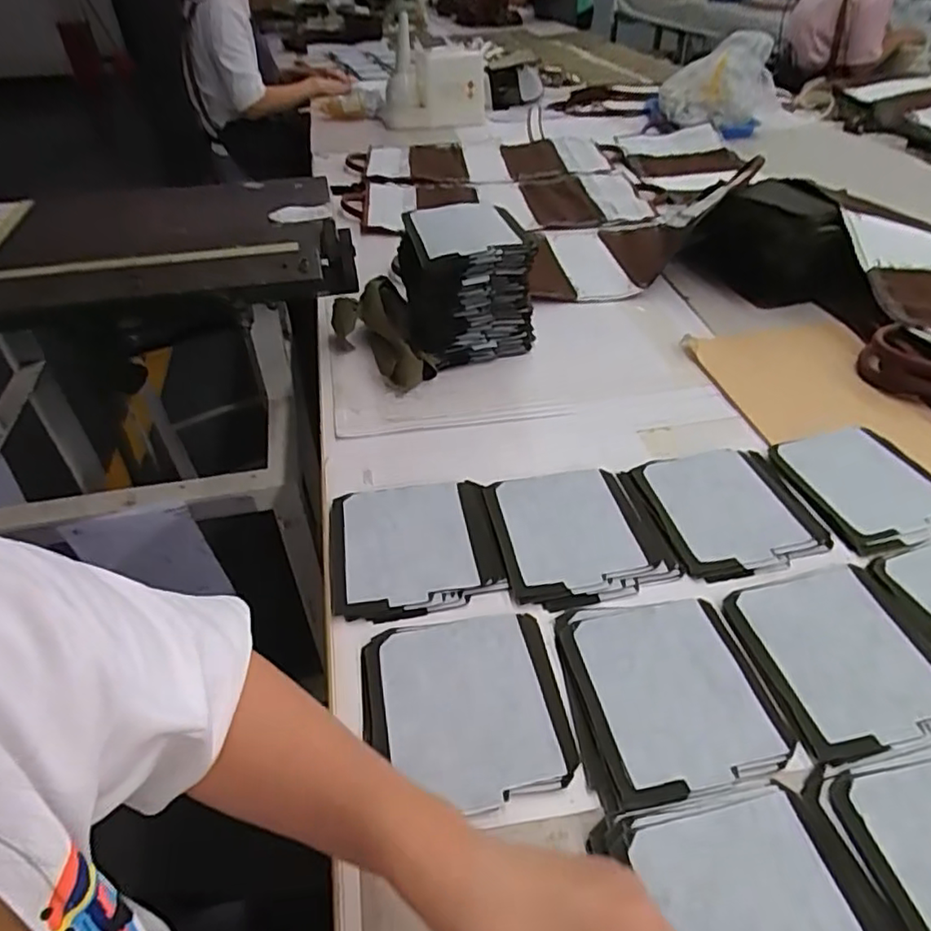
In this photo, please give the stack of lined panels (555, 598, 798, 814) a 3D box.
[{"bbox_3d":[0.144,0.160,0.442,0.139,0.009,0.143,-5,41,-4],"label":"stack of lined panels"}]

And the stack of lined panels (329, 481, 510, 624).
[{"bbox_3d":[-0.044,0.065,0.535,0.139,0.011,0.137,-8,41,-8],"label":"stack of lined panels"}]

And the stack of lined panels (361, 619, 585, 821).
[{"bbox_3d":[0.000,0.161,0.428,0.133,0.011,0.136,-8,41,-8],"label":"stack of lined panels"}]

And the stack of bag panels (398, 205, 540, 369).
[{"bbox_3d":[0.001,-0.215,0.748,0.150,0.149,0.118,-13,42,-13],"label":"stack of bag panels"}]

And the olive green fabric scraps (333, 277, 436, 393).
[{"bbox_3d":[-0.100,-0.151,0.744,0.084,0.065,0.159,-22,57,-22],"label":"olive green fabric scraps"}]

